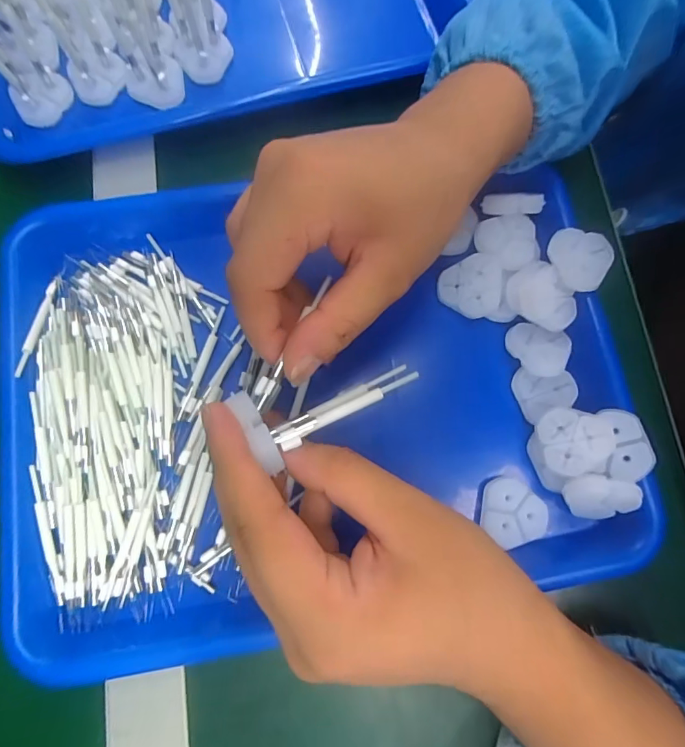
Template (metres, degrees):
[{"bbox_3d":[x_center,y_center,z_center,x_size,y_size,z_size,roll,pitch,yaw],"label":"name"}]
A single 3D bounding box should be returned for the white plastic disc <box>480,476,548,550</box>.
[{"bbox_3d":[0.094,0.077,0.250,0.035,0.004,0.032,0,77,-2],"label":"white plastic disc"}]

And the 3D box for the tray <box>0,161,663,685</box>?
[{"bbox_3d":[-0.012,0.005,0.263,0.336,0.043,0.251,-8,78,-3],"label":"tray"}]

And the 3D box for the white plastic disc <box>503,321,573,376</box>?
[{"bbox_3d":[0.114,-0.014,0.270,0.035,0.010,0.029,21,77,3],"label":"white plastic disc"}]

